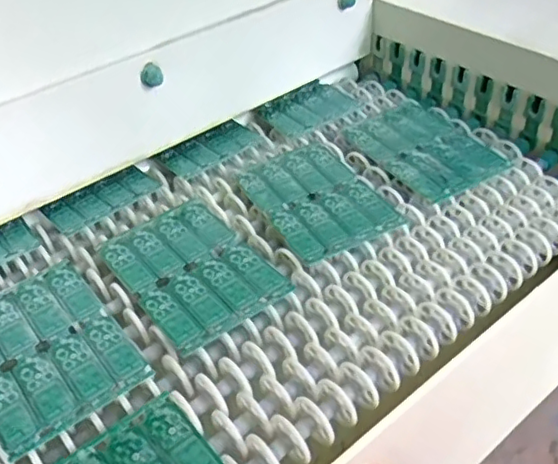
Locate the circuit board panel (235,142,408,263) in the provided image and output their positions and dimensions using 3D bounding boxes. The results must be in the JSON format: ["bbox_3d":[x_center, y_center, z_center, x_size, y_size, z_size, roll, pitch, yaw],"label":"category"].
[{"bbox_3d":[0.040,-0.041,0.655,0.126,0.009,0.181,-22,45,-20],"label":"circuit board panel"}]

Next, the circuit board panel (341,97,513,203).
[{"bbox_3d":[0.173,-0.109,0.727,0.136,0.011,0.190,-25,45,-21],"label":"circuit board panel"}]

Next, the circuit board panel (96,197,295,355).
[{"bbox_3d":[-0.085,0.033,0.577,0.121,0.009,0.171,-30,47,-25],"label":"circuit board panel"}]

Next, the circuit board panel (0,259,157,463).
[{"bbox_3d":[-0.202,0.098,0.510,0.121,0.010,0.171,-31,47,-26],"label":"circuit board panel"}]

